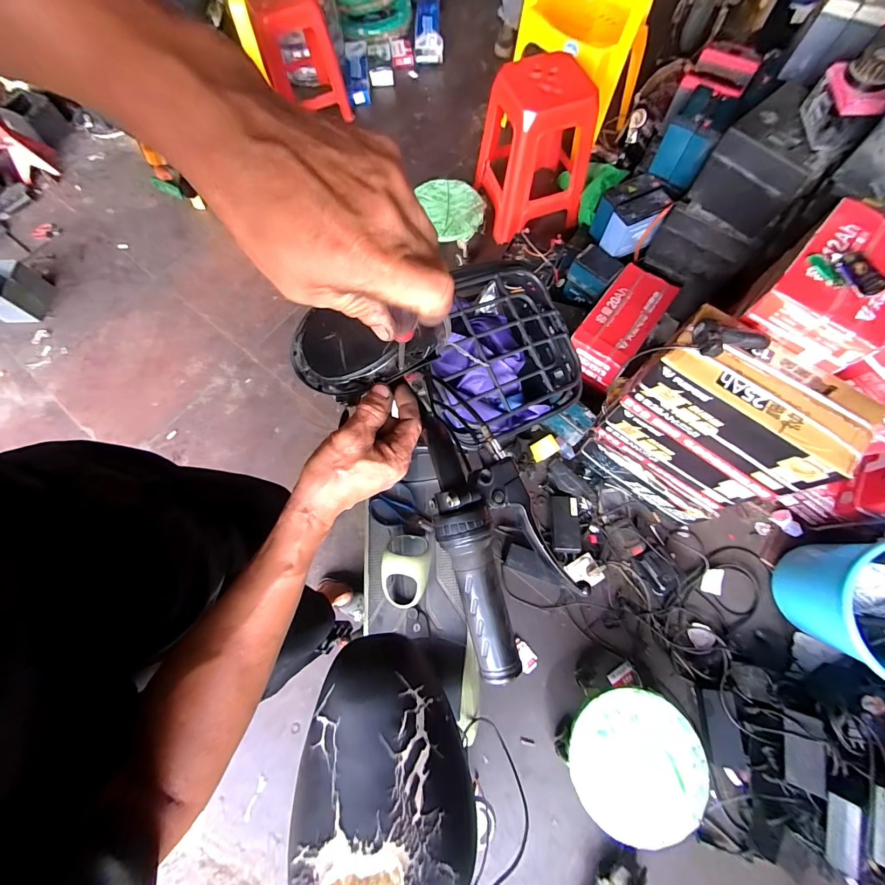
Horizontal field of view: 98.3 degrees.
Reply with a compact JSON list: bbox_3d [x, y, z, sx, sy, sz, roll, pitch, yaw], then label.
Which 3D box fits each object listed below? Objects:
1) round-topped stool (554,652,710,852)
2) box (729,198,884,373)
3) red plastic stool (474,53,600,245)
[{"bbox_3d":[0.436,0.732,0.951,0.296,0.178,0.322,-1,71,2],"label":"round-topped stool"},{"bbox_3d":[0.798,-0.314,0.770,0.217,0.123,0.320,42,77,14],"label":"box"},{"bbox_3d":[0.338,-1.113,1.460,0.350,0.410,0.367,-15,71,-3],"label":"red plastic stool"}]

